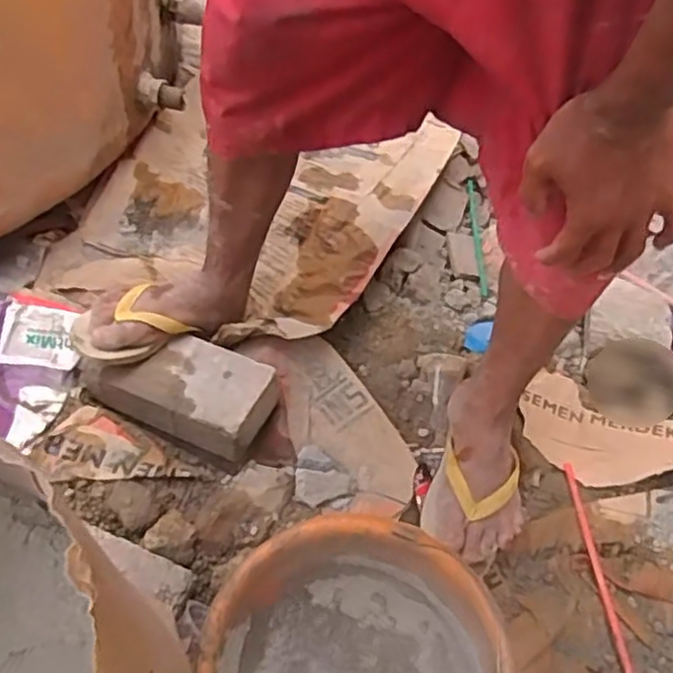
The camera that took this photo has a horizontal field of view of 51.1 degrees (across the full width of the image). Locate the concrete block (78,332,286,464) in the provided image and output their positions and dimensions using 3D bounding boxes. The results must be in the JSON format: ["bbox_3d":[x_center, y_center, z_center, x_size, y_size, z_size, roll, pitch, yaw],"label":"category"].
[{"bbox_3d":[-0.182,0.055,0.829,0.206,0.061,0.114,22,54,12],"label":"concrete block"}]

